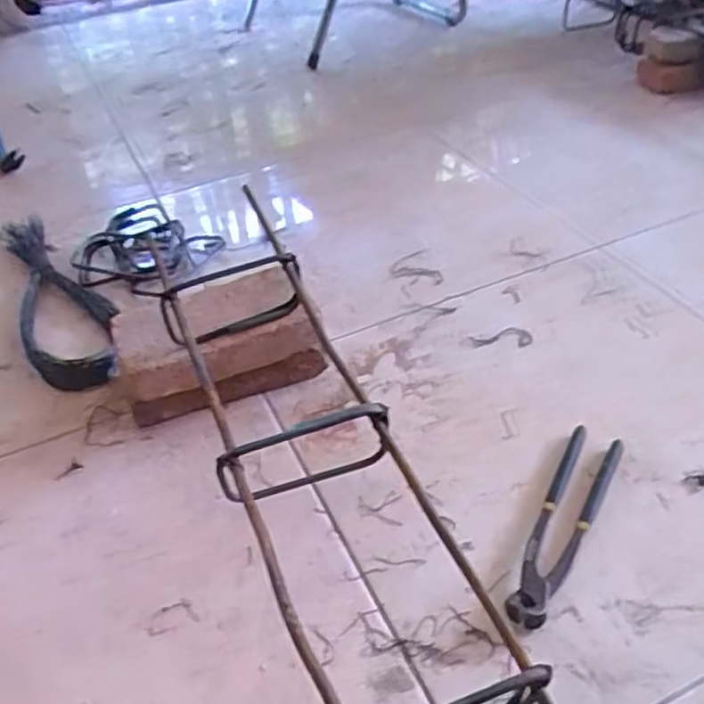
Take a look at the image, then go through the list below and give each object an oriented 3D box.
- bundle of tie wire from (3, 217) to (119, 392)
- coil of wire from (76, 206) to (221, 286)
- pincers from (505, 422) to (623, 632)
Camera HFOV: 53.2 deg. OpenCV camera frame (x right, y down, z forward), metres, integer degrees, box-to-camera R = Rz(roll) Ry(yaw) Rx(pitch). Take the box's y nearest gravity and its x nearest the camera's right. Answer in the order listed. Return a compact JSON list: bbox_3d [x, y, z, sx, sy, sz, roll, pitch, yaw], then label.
[{"bbox_3d":[-0.402,-0.090,0.960,0.121,0.056,0.404,-19,41,-15],"label":"bundle of tie wire"},{"bbox_3d":[-0.299,-0.157,1.035,0.207,0.040,0.142,-12,44,-7],"label":"coil of wire"},{"bbox_3d":[0.191,0.149,0.624,0.046,0.023,0.218,18,48,23],"label":"pincers"}]

